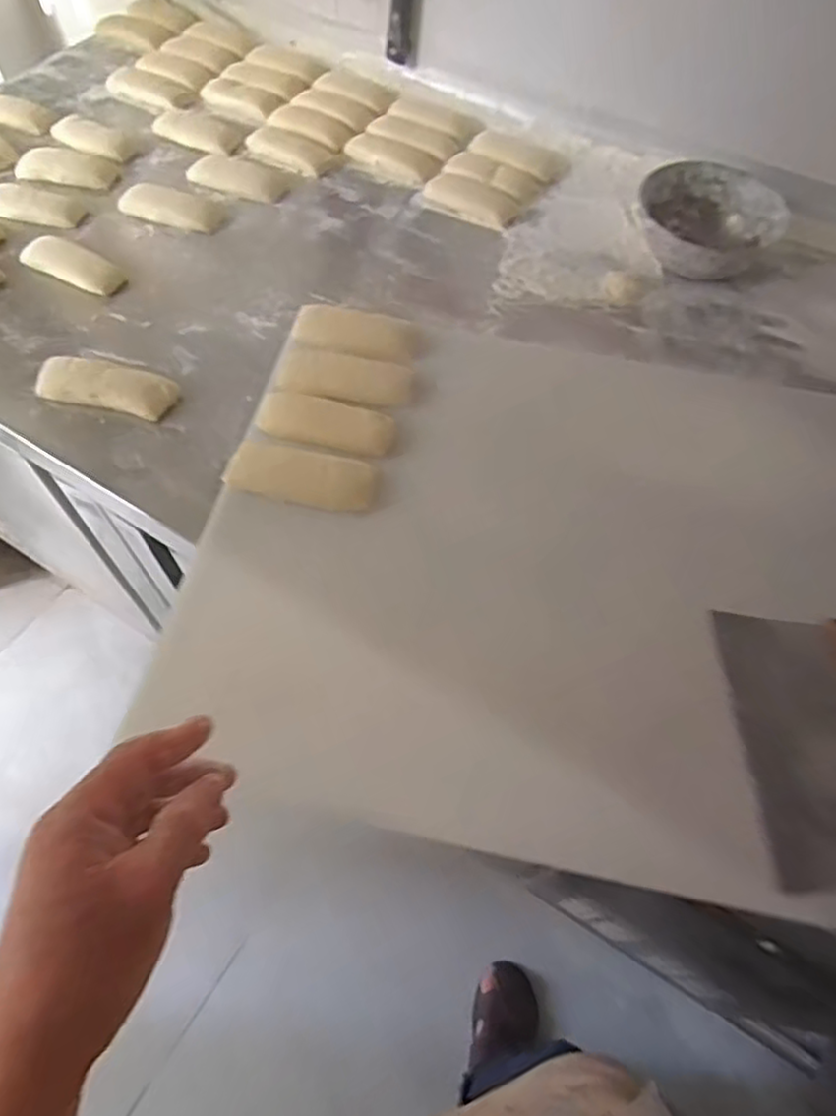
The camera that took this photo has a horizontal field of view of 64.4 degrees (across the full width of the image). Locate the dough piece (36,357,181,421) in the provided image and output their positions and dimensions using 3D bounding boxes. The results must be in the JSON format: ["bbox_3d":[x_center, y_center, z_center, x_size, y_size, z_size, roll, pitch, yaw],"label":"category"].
[{"bbox_3d":[-0.301,-0.166,0.643,0.134,0.025,0.043,13,60,5],"label":"dough piece"}]

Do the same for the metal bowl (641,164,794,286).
[{"bbox_3d":[0.322,-0.384,0.760,0.152,0.063,0.152,1,60,-2],"label":"metal bowl"}]

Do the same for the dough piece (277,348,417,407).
[{"bbox_3d":[-0.071,-0.171,0.648,0.132,0.034,0.047,15,60,6],"label":"dough piece"}]

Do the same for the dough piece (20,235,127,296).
[{"bbox_3d":[-0.384,-0.325,0.725,0.114,0.035,0.041,21,61,10],"label":"dough piece"}]

